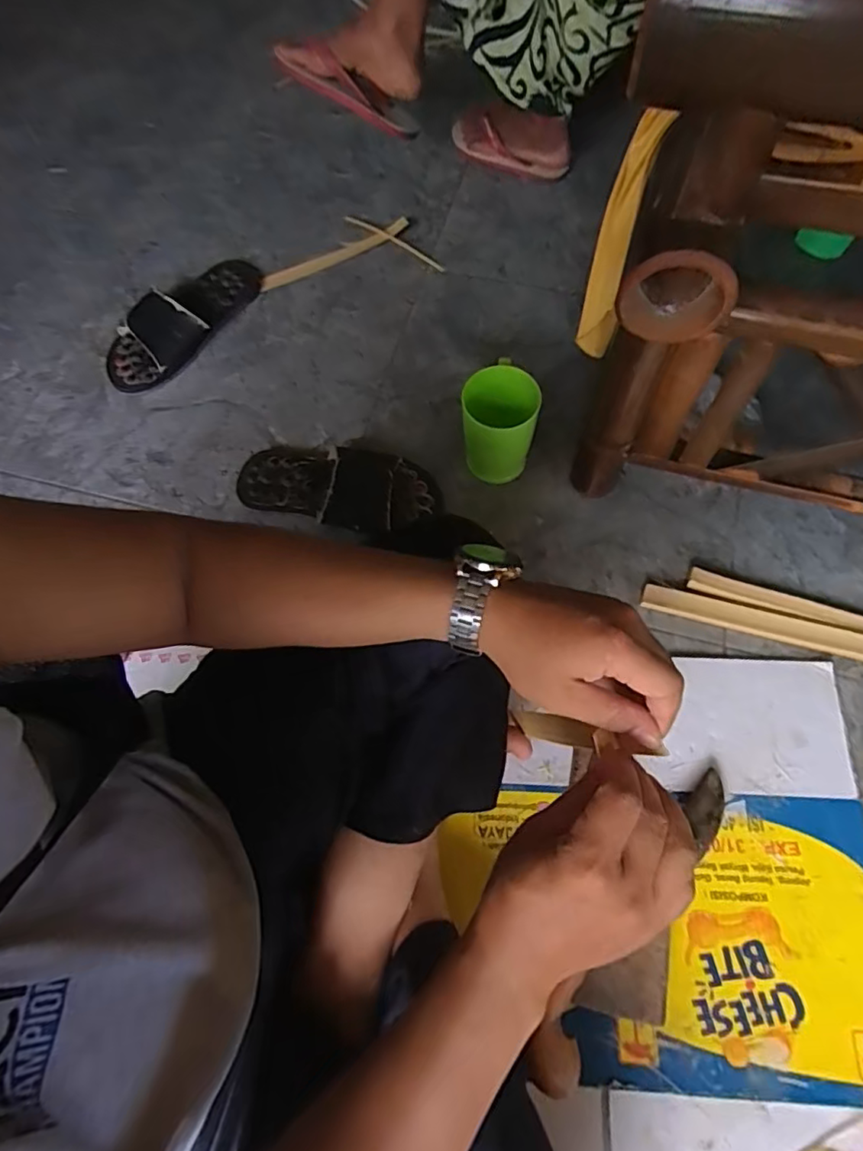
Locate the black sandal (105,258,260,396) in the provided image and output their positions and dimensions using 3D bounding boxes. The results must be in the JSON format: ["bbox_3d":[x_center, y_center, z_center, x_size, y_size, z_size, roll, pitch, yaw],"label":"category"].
[{"bbox_3d":[-0.373,-0.391,0.869,0.122,0.050,0.285,38,75,16],"label":"black sandal"}]

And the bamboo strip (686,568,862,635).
[{"bbox_3d":[0.436,0.041,0.668,0.268,0.010,0.028,17,65,10],"label":"bamboo strip"}]

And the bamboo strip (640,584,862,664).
[{"bbox_3d":[0.380,0.055,0.661,0.268,0.011,0.030,15,70,9],"label":"bamboo strip"}]

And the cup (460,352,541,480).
[{"bbox_3d":[0.083,-0.182,0.713,0.083,0.126,0.088,-1,69,3],"label":"cup"}]

